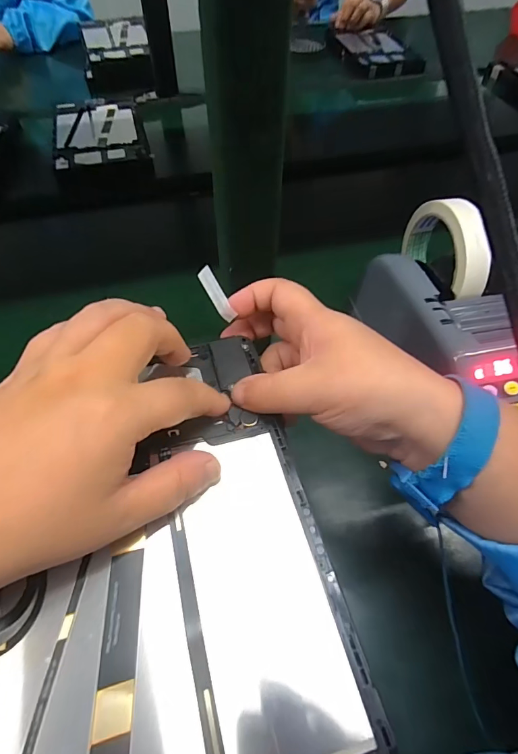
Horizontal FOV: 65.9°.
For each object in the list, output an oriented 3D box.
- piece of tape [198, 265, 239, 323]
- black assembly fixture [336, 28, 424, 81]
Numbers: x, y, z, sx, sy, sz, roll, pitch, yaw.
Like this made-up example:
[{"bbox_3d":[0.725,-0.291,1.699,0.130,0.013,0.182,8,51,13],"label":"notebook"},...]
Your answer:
[{"bbox_3d":[-0.025,-0.049,0.237,0.007,0.009,0.034,-27,85,-18],"label":"piece of tape"},{"bbox_3d":[0.266,-0.751,0.922,0.150,0.024,0.216,-11,57,-8],"label":"black assembly fixture"}]

